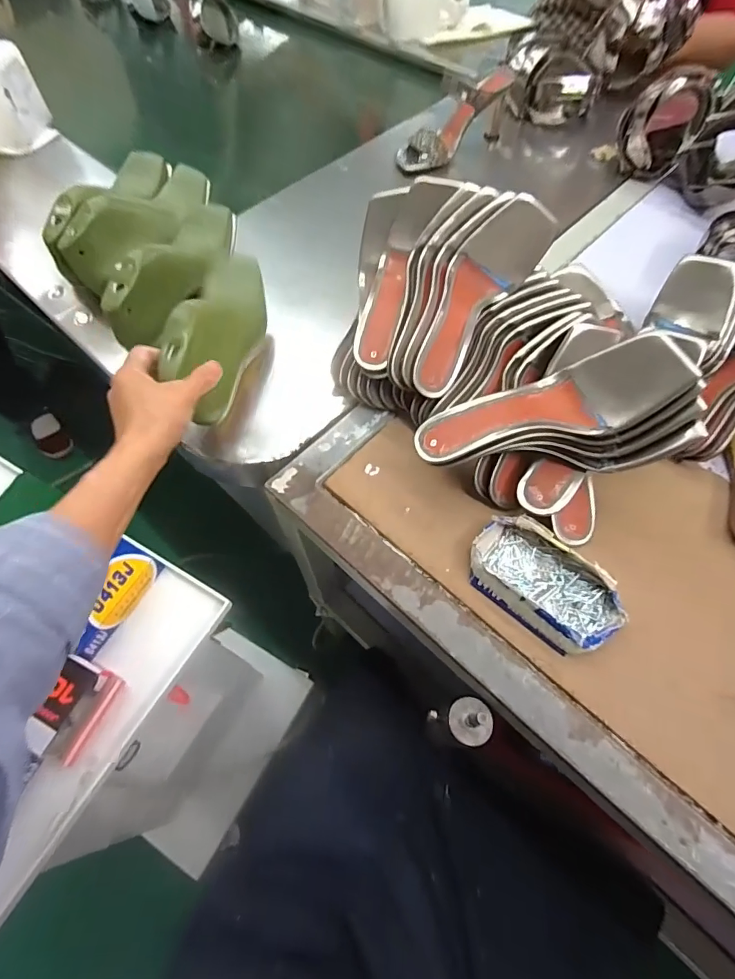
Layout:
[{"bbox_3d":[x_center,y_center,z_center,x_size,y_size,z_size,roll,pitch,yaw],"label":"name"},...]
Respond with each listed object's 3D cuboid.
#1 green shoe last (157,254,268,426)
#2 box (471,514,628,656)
[{"bbox_3d":[-0.163,-0.174,0.501,0.072,0.084,0.222,5,55,3],"label":"green shoe last"},{"bbox_3d":[0.158,0.084,0.413,0.133,0.028,0.080,38,68,19],"label":"box"}]

